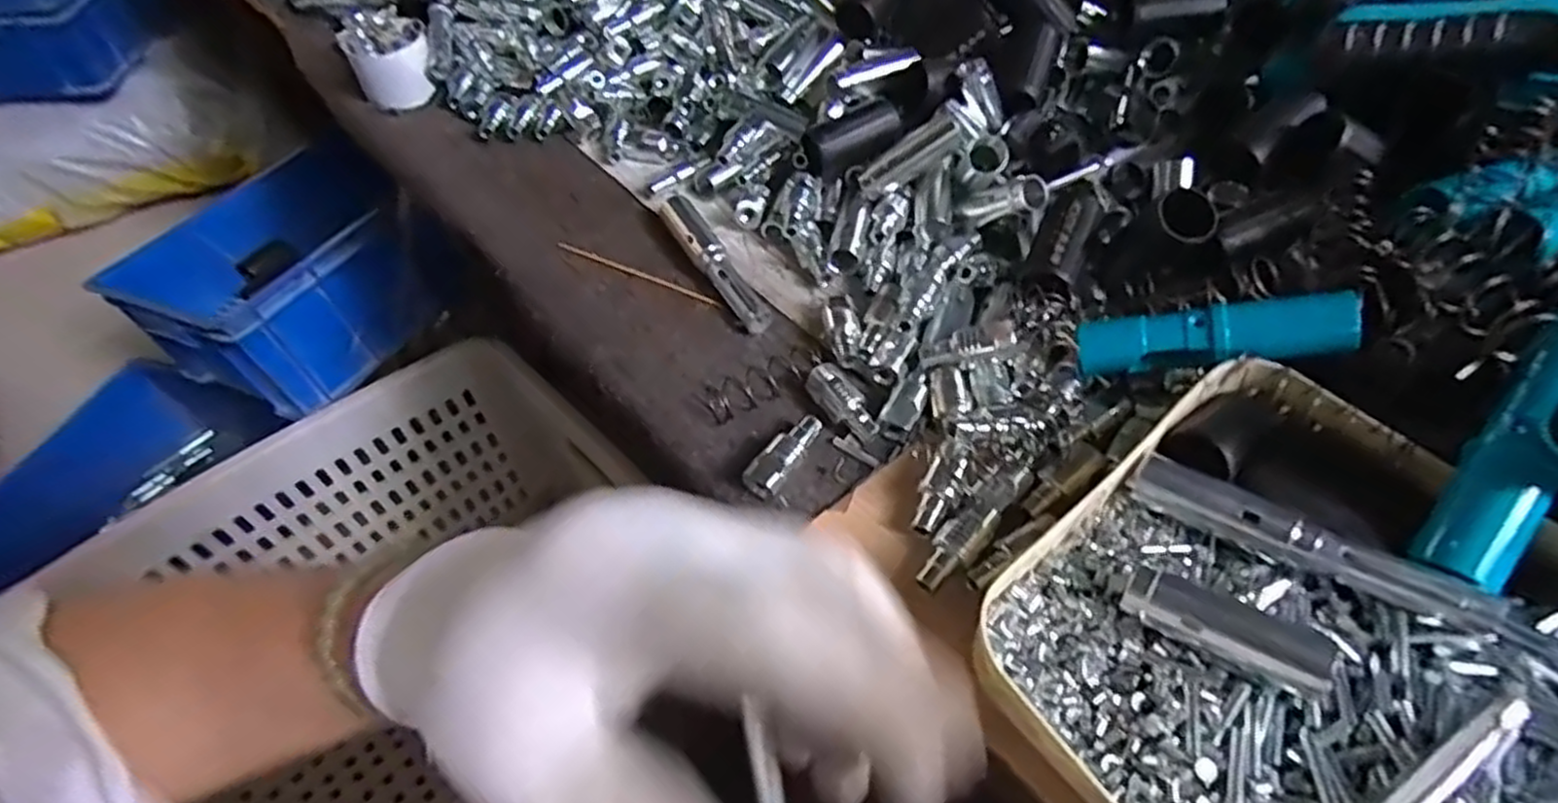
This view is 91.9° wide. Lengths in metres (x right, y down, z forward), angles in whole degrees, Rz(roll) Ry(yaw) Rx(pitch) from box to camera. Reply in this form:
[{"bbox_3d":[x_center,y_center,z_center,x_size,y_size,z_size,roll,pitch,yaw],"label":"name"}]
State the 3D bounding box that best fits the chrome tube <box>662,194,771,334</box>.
[{"bbox_3d":[-0.043,-0.093,0.492,0.024,0.022,0.125,-26,55,-18],"label":"chrome tube"}]

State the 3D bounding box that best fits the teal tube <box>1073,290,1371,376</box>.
[{"bbox_3d":[0.212,-0.033,0.374,0.120,0.022,0.026,-6,46,32],"label":"teal tube"}]

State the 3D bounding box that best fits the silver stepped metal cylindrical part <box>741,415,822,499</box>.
[{"bbox_3d":[0.003,0.030,0.398,0.020,0.016,0.056,27,57,21],"label":"silver stepped metal cylindrical part"}]

